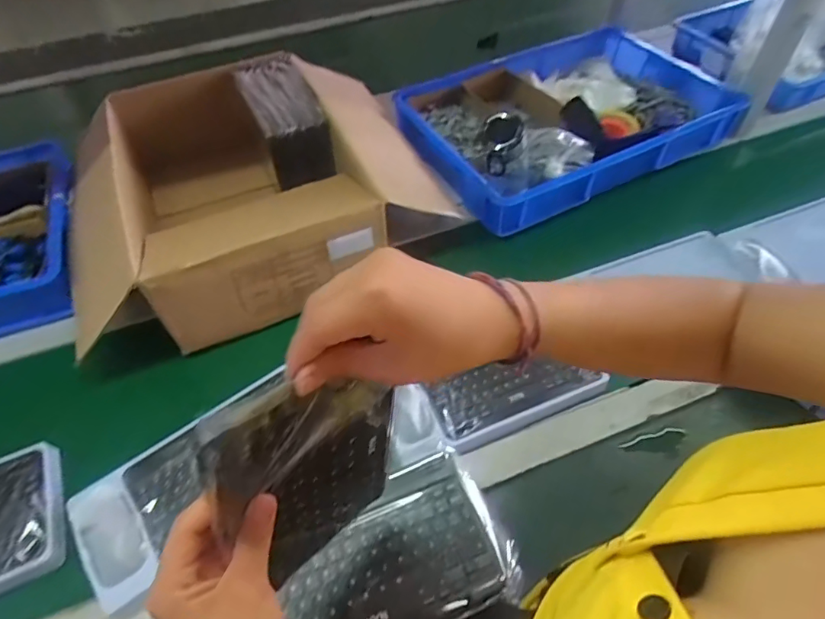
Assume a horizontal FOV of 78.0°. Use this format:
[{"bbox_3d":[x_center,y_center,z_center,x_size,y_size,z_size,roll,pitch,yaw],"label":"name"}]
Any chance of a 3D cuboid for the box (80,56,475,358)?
[{"bbox_3d":[-0.291,-0.226,0.923,0.595,0.196,0.546,-19,54,-14],"label":"box"}]

